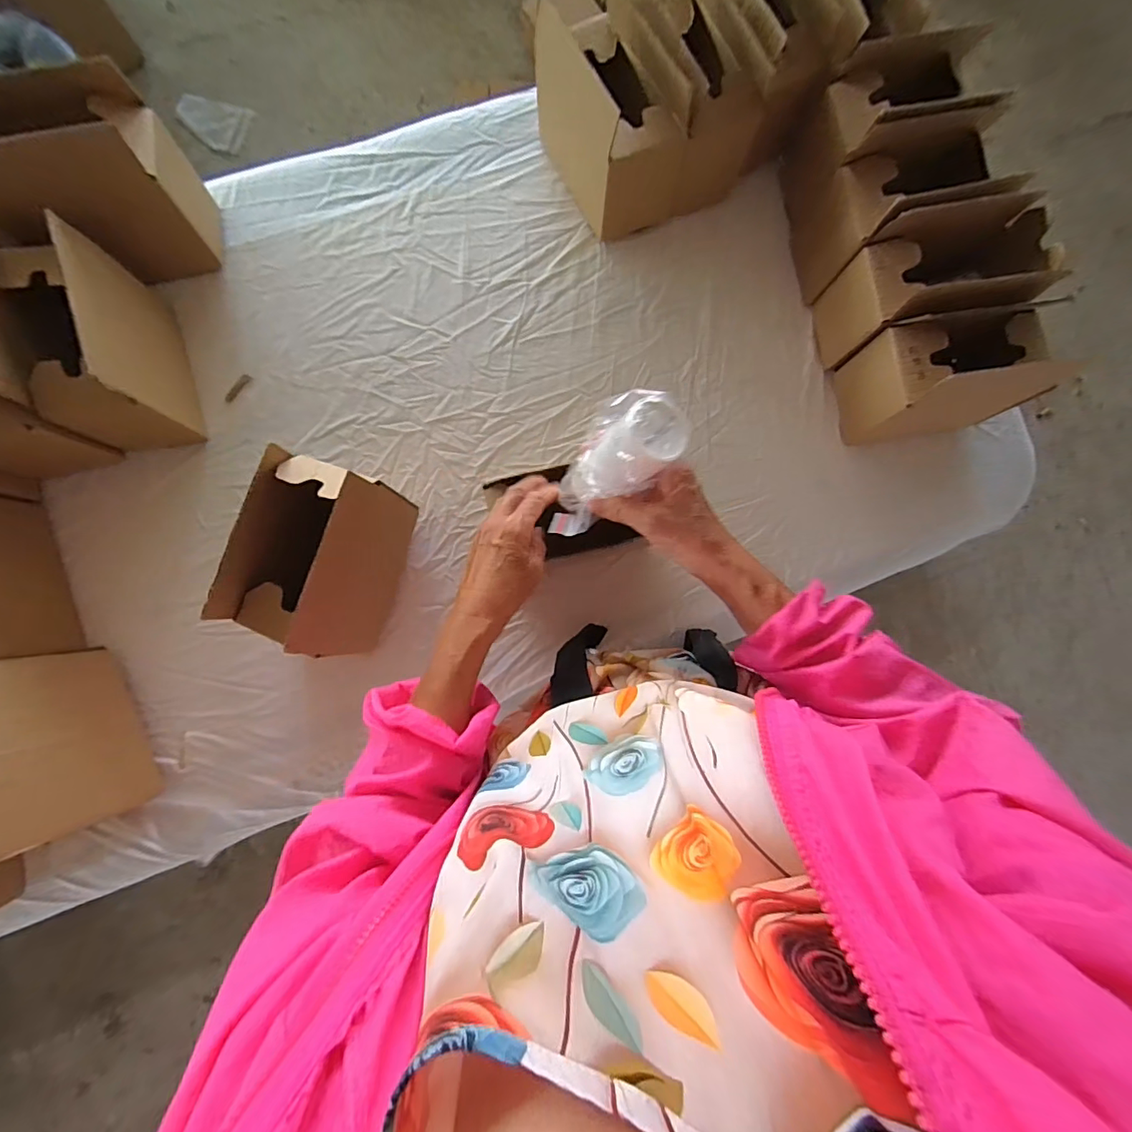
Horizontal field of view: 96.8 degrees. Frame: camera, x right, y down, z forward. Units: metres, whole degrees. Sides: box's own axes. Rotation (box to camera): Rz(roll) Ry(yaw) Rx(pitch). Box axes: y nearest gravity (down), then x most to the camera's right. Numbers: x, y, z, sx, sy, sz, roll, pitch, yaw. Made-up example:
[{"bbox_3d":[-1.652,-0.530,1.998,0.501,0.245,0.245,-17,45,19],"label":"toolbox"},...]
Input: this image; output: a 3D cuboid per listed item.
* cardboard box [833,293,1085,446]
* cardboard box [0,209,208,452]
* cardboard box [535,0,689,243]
[{"bbox_3d":[0.442,-0.220,0.593,0.179,0.149,0.101,-10,86,-4],"label":"cardboard box"},{"bbox_3d":[-0.505,-0.240,0.539,0.109,0.158,0.200,-18,87,-5],"label":"cardboard box"},{"bbox_3d":[0.047,-0.518,0.587,0.100,0.159,0.178,-30,88,-5],"label":"cardboard box"}]

